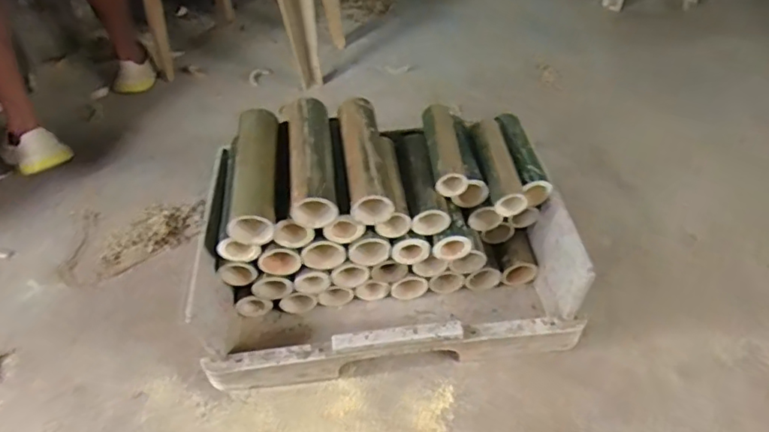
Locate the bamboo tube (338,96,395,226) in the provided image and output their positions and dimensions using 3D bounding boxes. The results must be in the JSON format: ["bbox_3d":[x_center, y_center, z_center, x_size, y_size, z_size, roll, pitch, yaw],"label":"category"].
[{"bbox_3d":[-0.034,-0.096,0.887,0.062,0.068,0.227,-7,41,-4],"label":"bamboo tube"}]

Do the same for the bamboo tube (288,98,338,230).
[{"bbox_3d":[-0.116,-0.091,0.884,0.067,0.078,0.224,-7,41,-4],"label":"bamboo tube"}]

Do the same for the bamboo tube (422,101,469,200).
[{"bbox_3d":[0.097,-0.115,0.922,0.054,0.046,0.175,-4,41,0],"label":"bamboo tube"}]

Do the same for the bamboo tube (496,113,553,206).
[{"bbox_3d":[0.237,-0.100,0.969,0.061,0.057,0.186,-5,47,-3],"label":"bamboo tube"}]

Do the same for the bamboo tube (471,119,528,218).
[{"bbox_3d":[0.185,-0.088,0.934,0.056,0.056,0.191,-9,48,-7],"label":"bamboo tube"}]

